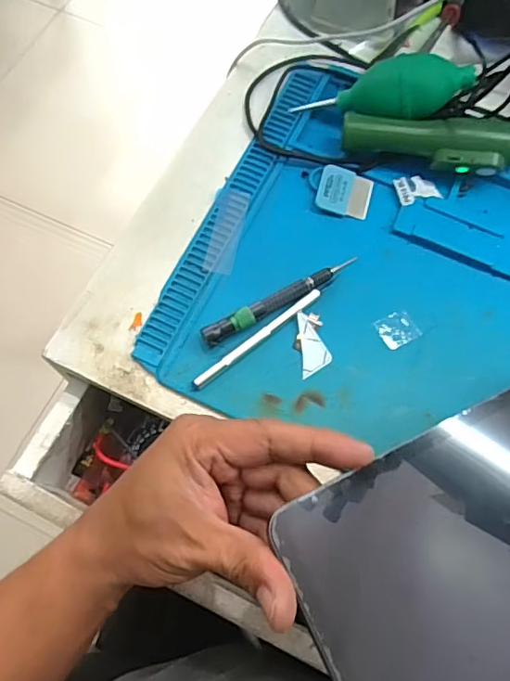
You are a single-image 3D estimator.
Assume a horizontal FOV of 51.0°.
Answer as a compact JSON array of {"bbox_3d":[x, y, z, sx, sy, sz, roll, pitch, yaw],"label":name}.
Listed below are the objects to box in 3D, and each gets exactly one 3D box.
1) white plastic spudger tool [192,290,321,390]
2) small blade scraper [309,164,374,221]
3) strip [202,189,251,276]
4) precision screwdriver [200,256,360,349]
[{"bbox_3d":[0.002,-0.002,0.384,0.112,0.006,0.008,-36,74,-14],"label":"white plastic spudger tool"},{"bbox_3d":[0.068,-0.118,0.424,0.049,0.008,0.038,12,69,4],"label":"small blade scraper"},{"bbox_3d":[-0.022,-0.085,0.415,0.023,0.004,0.074,11,69,3],"label":"strip"},{"bbox_3d":[0.020,-0.030,0.391,0.129,0.015,0.013,-29,72,-11],"label":"precision screwdriver"}]

